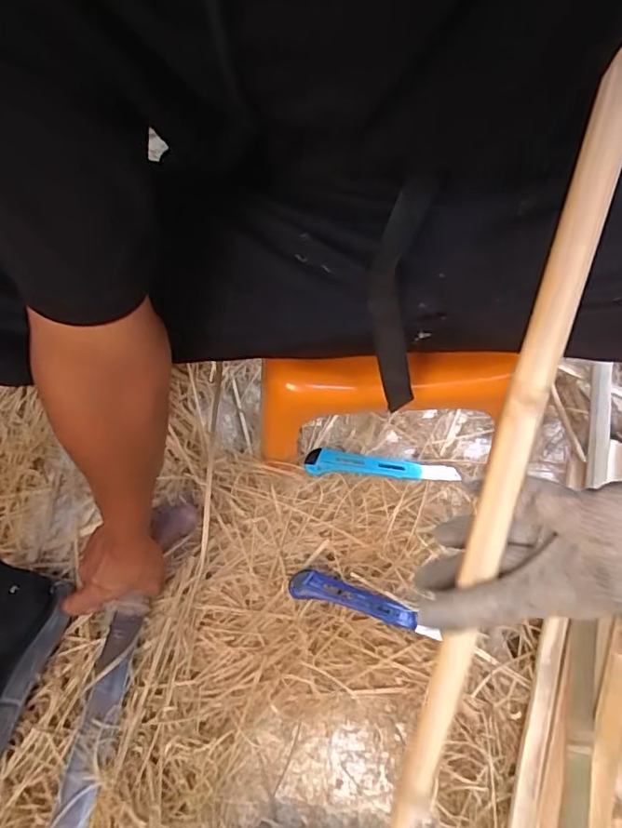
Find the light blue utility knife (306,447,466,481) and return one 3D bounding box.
[{"bbox_3d":[0.088,0.064,0.691,0.188,0.011,0.030,6,66,-8],"label":"light blue utility knife"}]

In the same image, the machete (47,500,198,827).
[{"bbox_3d":[-0.201,0.275,0.583,0.046,0.032,0.412,8,58,7],"label":"machete"}]

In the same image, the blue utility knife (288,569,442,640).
[{"bbox_3d":[0.059,0.205,0.621,0.165,0.028,0.031,13,67,9],"label":"blue utility knife"}]

